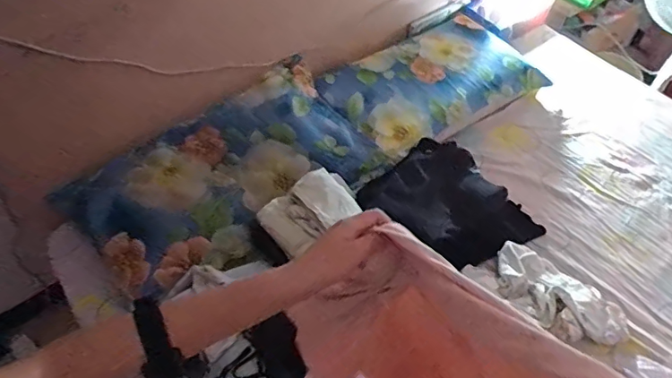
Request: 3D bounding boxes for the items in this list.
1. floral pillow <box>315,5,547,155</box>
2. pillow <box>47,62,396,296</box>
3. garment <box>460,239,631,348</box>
[{"bbox_3d":[0.289,-0.331,1.527,0.701,0.153,0.364,-28,57,-23],"label":"floral pillow"},{"bbox_3d":[-0.246,-0.039,1.218,0.698,0.181,0.358,-30,58,-24],"label":"pillow"},{"bbox_3d":[0.496,0.244,1.146,0.198,0.061,0.320,-35,60,-27],"label":"garment"}]

